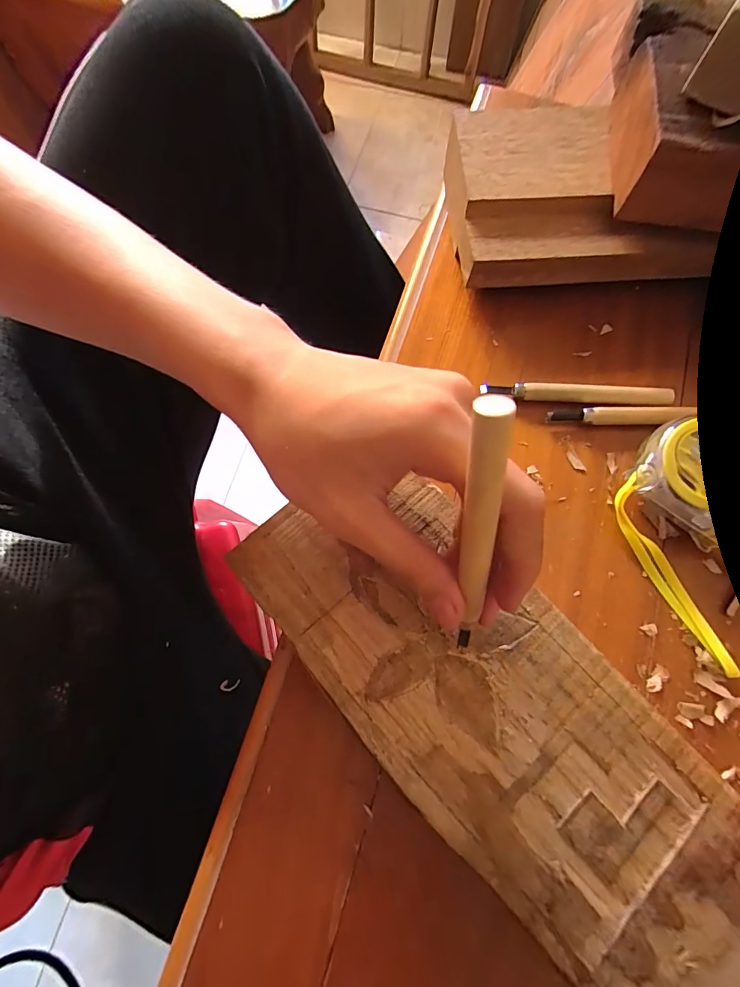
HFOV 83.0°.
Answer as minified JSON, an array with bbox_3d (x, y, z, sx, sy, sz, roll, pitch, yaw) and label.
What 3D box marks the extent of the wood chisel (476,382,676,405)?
[{"bbox_3d":[0.140,-0.067,0.286,0.126,0.009,0.013,3,74,1],"label":"wood chisel"}]

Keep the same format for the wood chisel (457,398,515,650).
[{"bbox_3d":[0.038,0.018,0.148,0.010,0.118,0.007,-8,40,-2],"label":"wood chisel"}]

